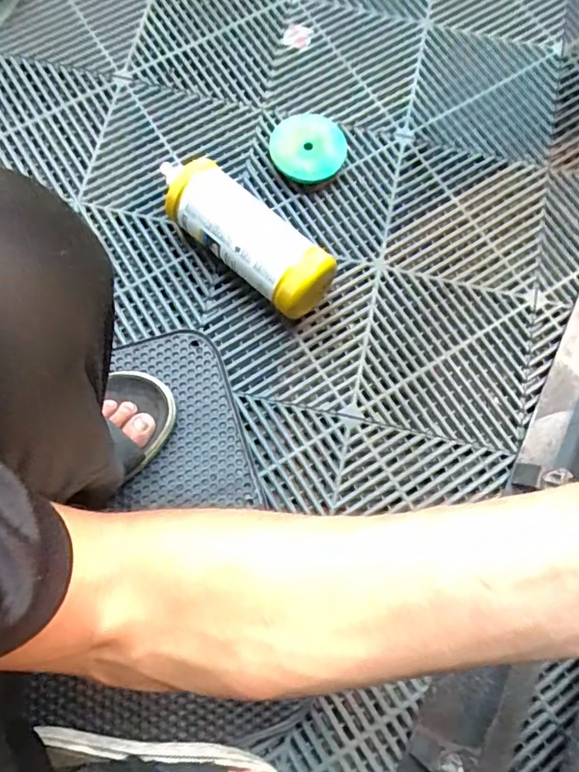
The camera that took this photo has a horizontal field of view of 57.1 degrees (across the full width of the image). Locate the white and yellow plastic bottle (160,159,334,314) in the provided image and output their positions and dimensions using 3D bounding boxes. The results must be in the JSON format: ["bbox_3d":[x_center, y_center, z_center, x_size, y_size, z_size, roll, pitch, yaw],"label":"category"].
[{"bbox_3d":[-0.056,-0.178,0.619,0.235,0.088,0.080,41,79,8],"label":"white and yellow plastic bottle"}]

